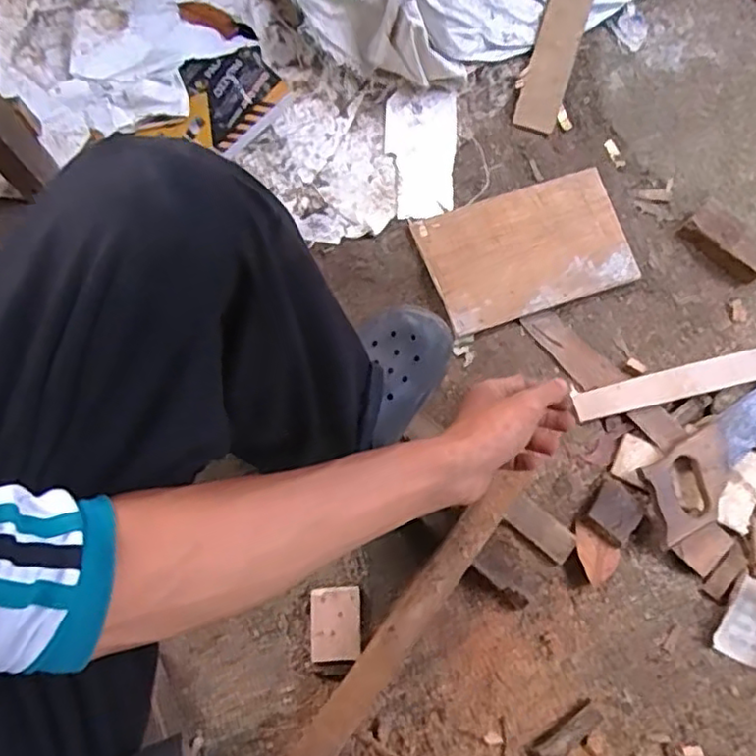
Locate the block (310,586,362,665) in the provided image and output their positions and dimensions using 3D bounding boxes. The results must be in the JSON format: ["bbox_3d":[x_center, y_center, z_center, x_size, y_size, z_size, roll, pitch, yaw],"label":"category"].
[{"bbox_3d":[-0.049,0.287,0.761,0.057,0.020,0.080,-3,75,-1],"label":"block"}]

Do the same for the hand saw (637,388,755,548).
[{"bbox_3d":[0.504,0.057,0.829,0.410,0.027,0.095,-32,78,-8],"label":"hand saw"}]

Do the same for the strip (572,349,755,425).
[{"bbox_3d":[0.465,-0.011,0.845,0.425,0.011,0.041,-13,67,-2],"label":"strip"}]

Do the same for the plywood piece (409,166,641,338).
[{"bbox_3d":[0.202,-0.174,0.885,0.264,0.013,0.172,-19,76,-5],"label":"plywood piece"}]

